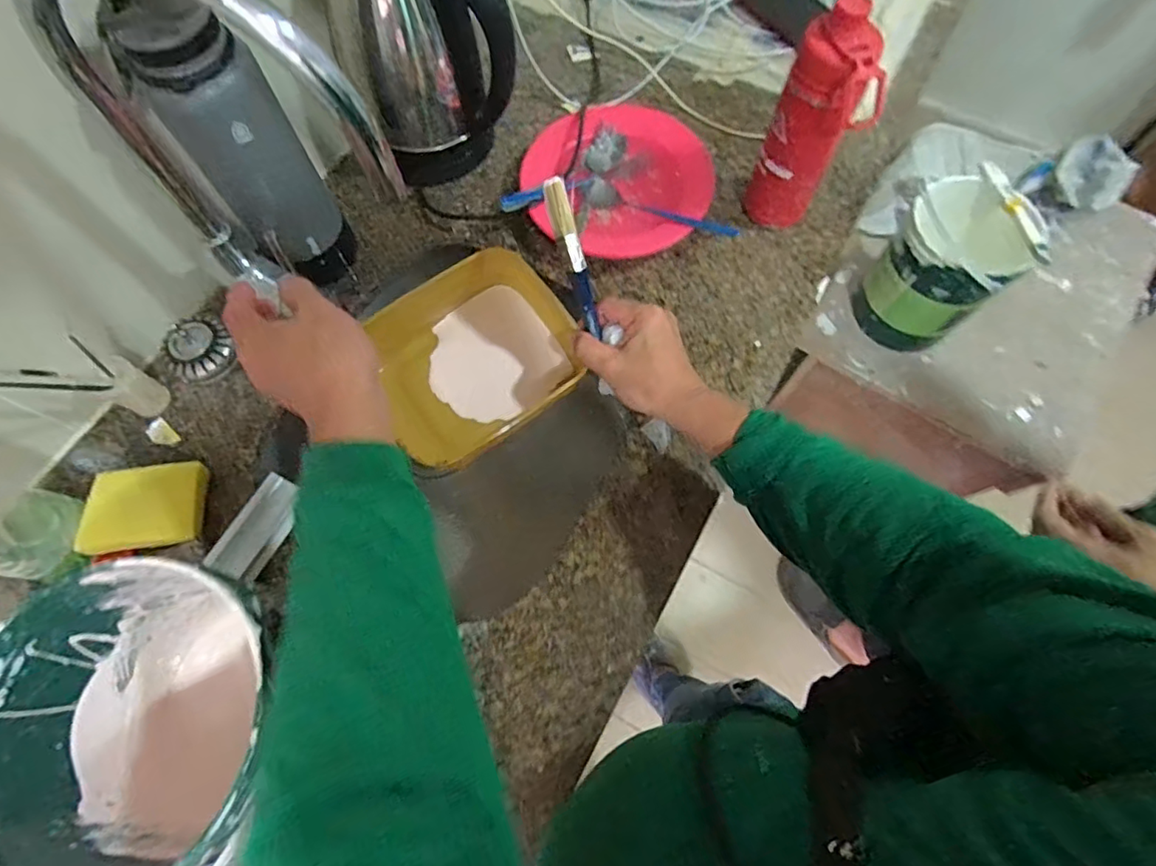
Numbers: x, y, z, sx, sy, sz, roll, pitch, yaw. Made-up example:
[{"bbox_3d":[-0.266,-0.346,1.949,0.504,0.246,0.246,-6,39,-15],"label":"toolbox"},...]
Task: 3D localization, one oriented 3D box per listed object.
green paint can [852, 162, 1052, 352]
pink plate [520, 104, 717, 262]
[{"bbox_3d":[0.549,-0.239,0.869,0.144,0.256,0.150,0,68,1],"label":"green paint can"},{"bbox_3d":[0.047,-0.297,0.672,0.208,0.038,0.202,0,68,1],"label":"pink plate"}]

